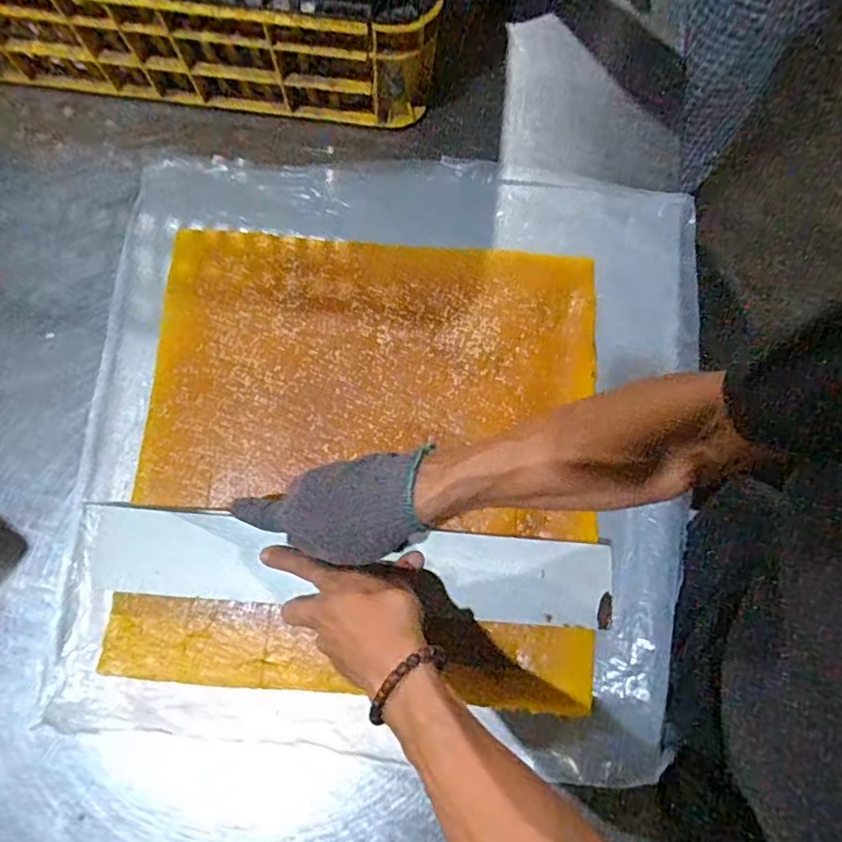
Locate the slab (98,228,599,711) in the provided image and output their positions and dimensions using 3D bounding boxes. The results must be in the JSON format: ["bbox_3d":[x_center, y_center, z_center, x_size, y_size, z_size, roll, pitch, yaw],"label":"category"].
[{"bbox_3d":[-0.048,0.023,0.518,0.411,0.015,0.417,5,77,0],"label":"slab"}]

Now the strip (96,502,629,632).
[{"bbox_3d":[-0.064,0.123,0.480,0.444,0.012,0.074,4,71,2],"label":"strip"}]

